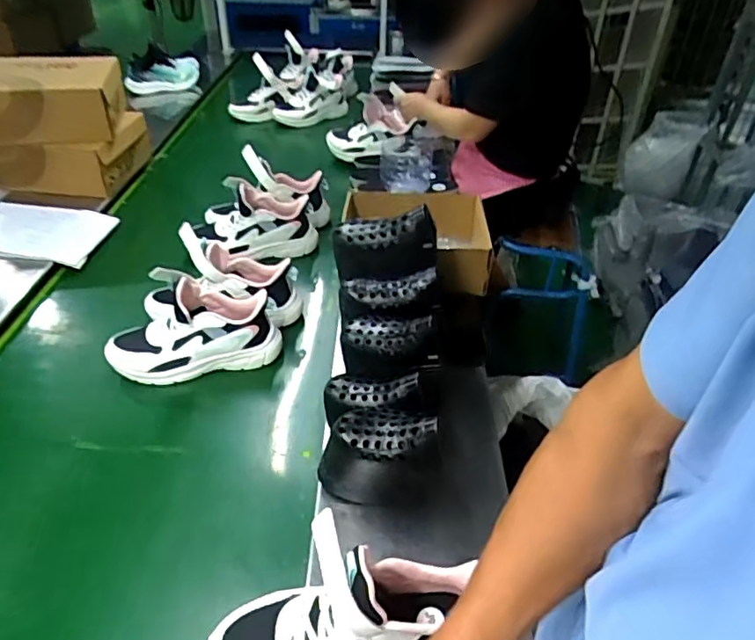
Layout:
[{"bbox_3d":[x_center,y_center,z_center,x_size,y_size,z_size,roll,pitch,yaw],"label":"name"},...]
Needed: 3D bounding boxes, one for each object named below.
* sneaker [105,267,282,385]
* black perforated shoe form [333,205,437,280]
[{"bbox_3d":[-0.288,-0.002,0.865,0.258,0.162,0.102,-9,40,-11],"label":"sneaker"},{"bbox_3d":[0.011,-0.113,0.826,0.147,0.078,0.072,-6,39,-8],"label":"black perforated shoe form"}]

